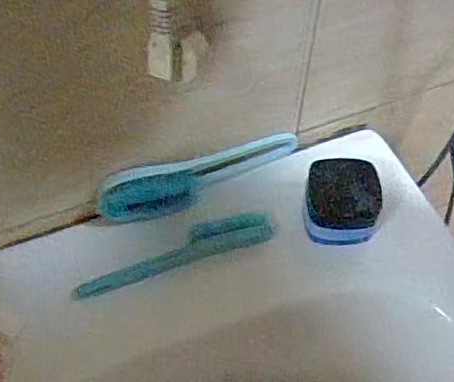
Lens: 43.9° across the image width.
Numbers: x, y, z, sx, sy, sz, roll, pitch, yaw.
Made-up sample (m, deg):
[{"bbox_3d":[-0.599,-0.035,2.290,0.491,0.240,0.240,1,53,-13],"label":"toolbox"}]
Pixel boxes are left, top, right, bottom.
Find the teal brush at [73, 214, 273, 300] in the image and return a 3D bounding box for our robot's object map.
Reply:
[{"bbox_3d":[-0.045,0.054,0.488,0.174,0.024,0.024,-17,58,-12],"label":"teal brush"}]

